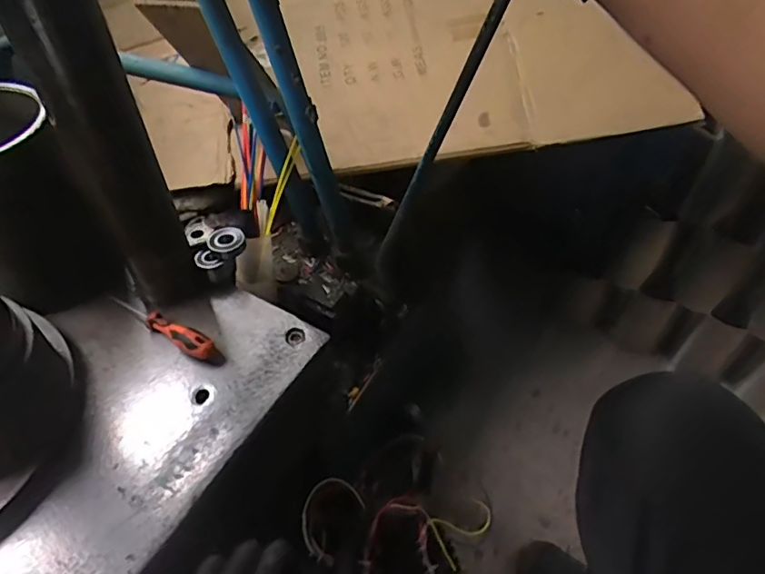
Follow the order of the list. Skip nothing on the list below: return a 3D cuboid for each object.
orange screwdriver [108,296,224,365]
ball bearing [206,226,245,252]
[{"bbox_3d":[-0.225,0.039,0.557,0.155,0.024,0.021,24,54,20],"label":"orange screwdriver"},{"bbox_3d":[-0.172,-0.053,0.600,0.038,0.005,0.033,-40,71,-16],"label":"ball bearing"}]

